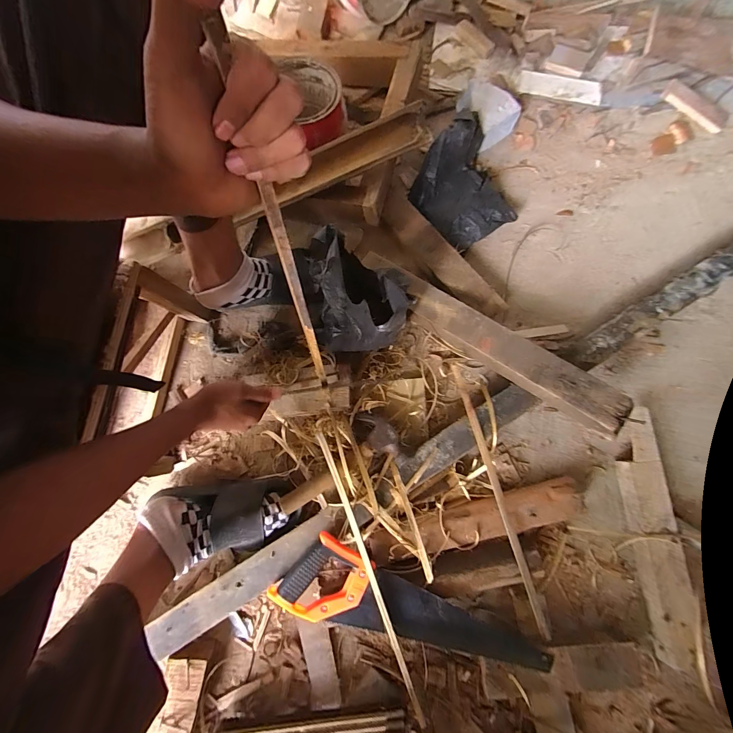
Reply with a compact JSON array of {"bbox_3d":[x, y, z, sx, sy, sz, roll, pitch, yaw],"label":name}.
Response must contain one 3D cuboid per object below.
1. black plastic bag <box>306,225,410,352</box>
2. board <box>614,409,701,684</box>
[{"bbox_3d":[-0.037,-0.110,0.545,0.133,0.151,0.210,-38,81,-5],"label":"black plastic bag"},{"bbox_3d":[0.489,0.277,0.577,0.067,0.043,0.400,-2,80,1],"label":"board"}]

